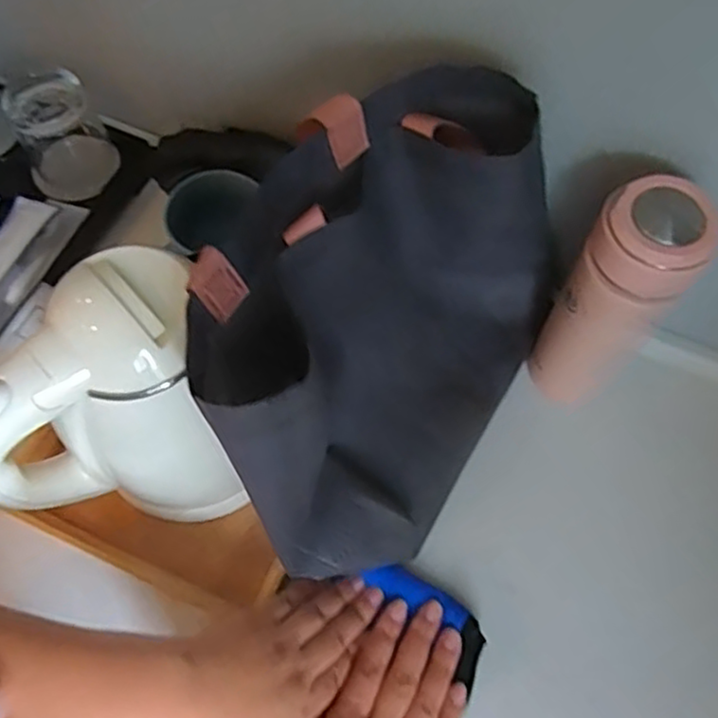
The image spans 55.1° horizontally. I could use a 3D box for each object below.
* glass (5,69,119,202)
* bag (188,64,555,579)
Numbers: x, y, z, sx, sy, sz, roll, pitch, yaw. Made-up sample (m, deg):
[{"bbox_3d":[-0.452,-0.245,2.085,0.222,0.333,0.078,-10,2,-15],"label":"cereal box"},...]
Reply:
[{"bbox_3d":[-0.266,-0.199,0.616,0.075,0.089,0.063,-26,68,-12],"label":"glass"},{"bbox_3d":[0.020,-0.012,0.451,0.157,0.224,0.273,29,68,12],"label":"bag"}]

